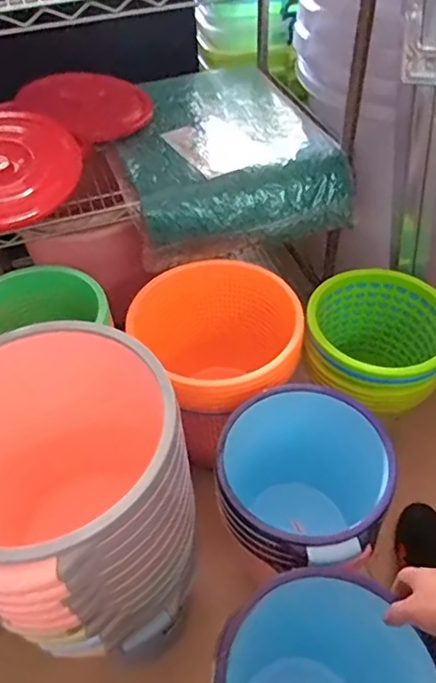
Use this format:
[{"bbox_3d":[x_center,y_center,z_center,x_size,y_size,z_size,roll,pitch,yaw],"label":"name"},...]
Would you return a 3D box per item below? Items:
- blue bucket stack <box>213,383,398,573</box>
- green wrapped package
[{"bbox_3d":[0.114,0.248,0.831,0.250,0.280,0.243,15,50,16],"label":"blue bucket stack"},{"bbox_3d":[-0.002,-0.409,1.140,0.398,0.120,0.516,-13,48,-8],"label":"green wrapped package"}]

